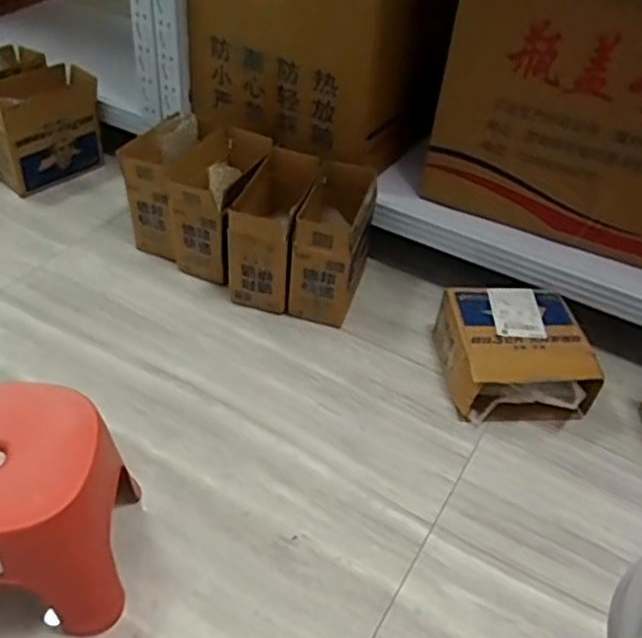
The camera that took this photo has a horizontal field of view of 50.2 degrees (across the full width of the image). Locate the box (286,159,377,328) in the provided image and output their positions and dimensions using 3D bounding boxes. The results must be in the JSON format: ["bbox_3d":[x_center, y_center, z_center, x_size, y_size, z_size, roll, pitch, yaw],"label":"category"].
[{"bbox_3d":[0.023,-0.135,1.163,0.109,0.179,0.246,10,42,6],"label":"box"}]

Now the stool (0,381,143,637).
[{"bbox_3d":[-0.333,0.208,0.733,0.225,0.202,0.196,-1,42,-8],"label":"stool"}]

